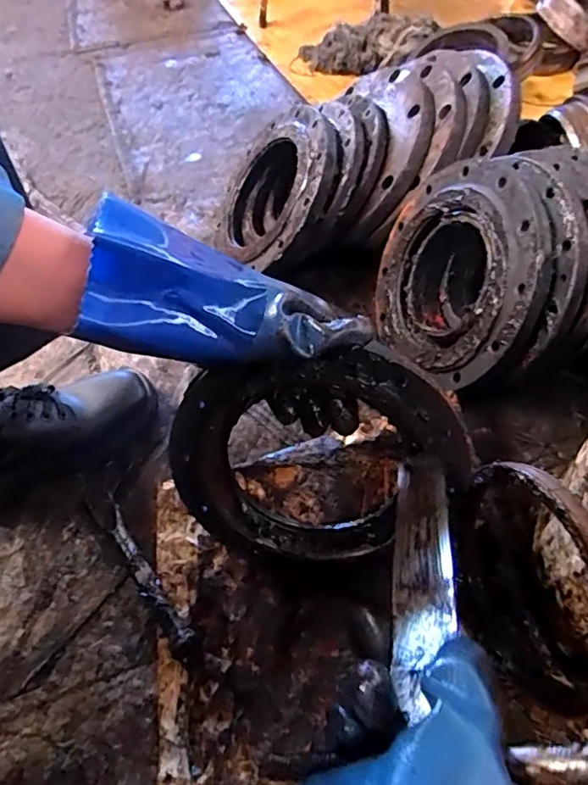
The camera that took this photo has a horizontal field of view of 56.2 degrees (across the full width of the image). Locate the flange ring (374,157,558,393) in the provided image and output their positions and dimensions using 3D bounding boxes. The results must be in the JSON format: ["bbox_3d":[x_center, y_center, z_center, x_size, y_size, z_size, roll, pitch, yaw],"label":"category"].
[{"bbox_3d":[0.174,-0.133,0.603,0.031,0.224,0.245,2,23,-26],"label":"flange ring"}]

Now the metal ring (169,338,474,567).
[{"bbox_3d":[0.010,0.055,0.454,0.237,0.208,0.022,-36,19,25],"label":"metal ring"}]

